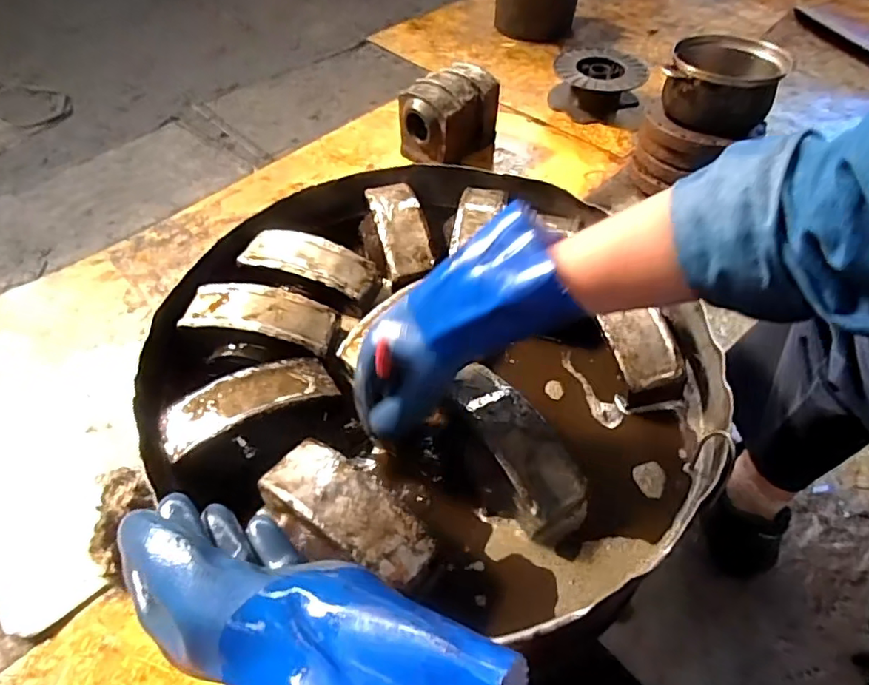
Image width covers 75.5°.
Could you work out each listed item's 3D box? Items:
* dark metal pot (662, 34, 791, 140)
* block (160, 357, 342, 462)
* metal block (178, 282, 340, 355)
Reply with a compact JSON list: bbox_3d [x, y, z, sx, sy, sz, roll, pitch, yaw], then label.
[{"bbox_3d":[0.606,-0.556,1.197,0.220,0.116,0.240,1,52,-1],"label":"dark metal pot"},{"bbox_3d":[-0.177,0.057,0.539,0.164,0.037,0.060,-25,57,-20],"label":"block"},{"bbox_3d":[-0.189,-0.032,0.609,0.153,0.034,0.061,9,52,5],"label":"metal block"}]

